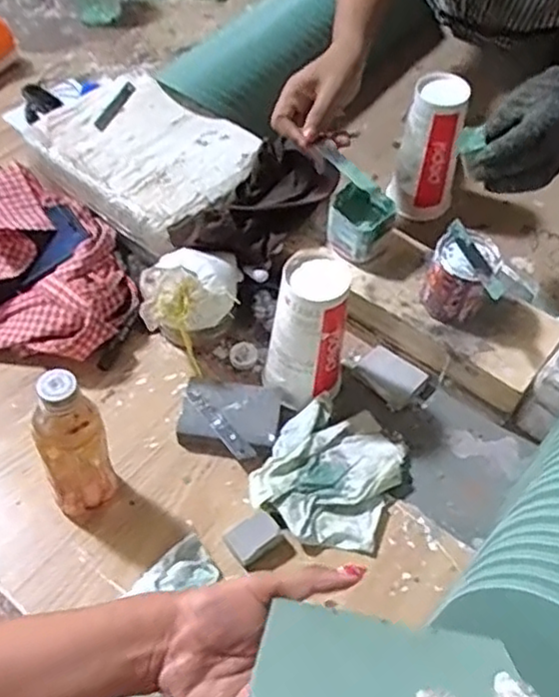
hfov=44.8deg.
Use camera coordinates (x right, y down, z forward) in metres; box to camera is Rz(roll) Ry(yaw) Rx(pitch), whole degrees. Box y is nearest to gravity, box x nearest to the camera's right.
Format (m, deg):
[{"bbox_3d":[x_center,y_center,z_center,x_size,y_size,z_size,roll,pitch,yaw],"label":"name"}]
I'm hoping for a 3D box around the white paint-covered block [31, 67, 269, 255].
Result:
[{"bbox_3d":[-0.159,-0.234,0.799,0.248,0.065,0.191,37,61,20],"label":"white paint-covered block"}]

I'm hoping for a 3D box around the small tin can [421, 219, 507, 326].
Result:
[{"bbox_3d":[0.187,-0.068,0.679,0.073,0.075,0.067,2,55,-3],"label":"small tin can"}]

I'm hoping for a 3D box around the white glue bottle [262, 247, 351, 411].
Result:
[{"bbox_3d":[0.025,-0.014,0.661,0.074,0.162,0.072,6,54,2],"label":"white glue bottle"}]

